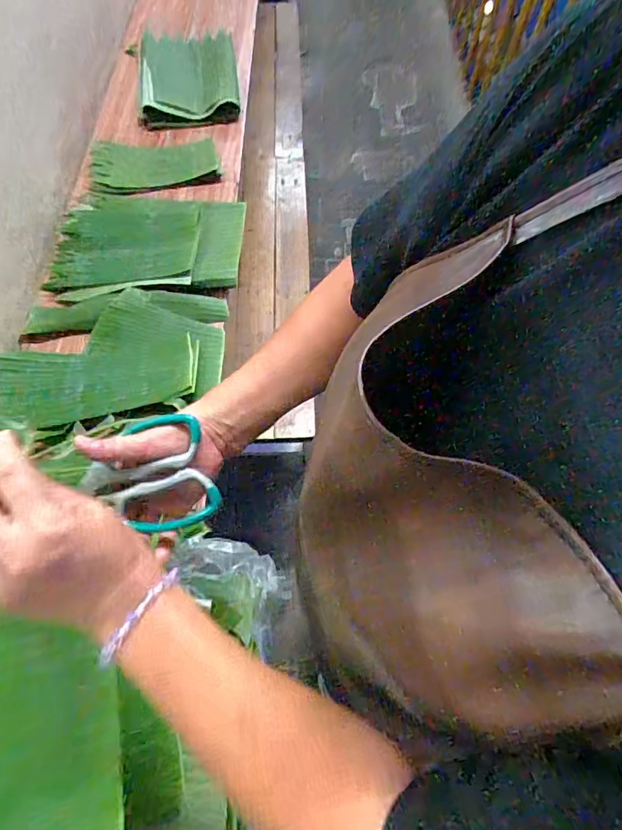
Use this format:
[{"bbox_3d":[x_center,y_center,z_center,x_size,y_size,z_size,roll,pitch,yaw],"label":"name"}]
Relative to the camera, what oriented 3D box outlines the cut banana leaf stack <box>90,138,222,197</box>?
[{"bbox_3d":[-0.299,-0.485,0.905,0.231,0.027,0.127,-11,63,-6],"label":"cut banana leaf stack"}]

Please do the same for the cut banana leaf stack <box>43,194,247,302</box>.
[{"bbox_3d":[-0.274,-0.299,0.819,0.306,0.028,0.239,-1,63,-1],"label":"cut banana leaf stack"}]

